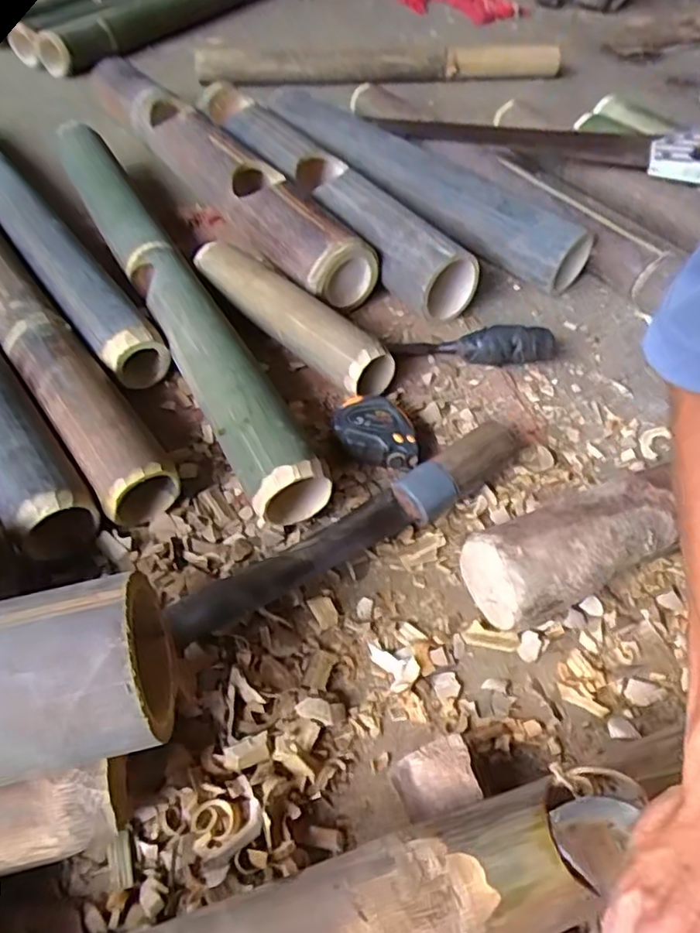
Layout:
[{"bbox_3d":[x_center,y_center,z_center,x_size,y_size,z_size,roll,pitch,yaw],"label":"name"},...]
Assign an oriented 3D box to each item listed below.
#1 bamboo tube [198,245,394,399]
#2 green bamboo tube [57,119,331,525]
[{"bbox_3d":[-0.059,-0.148,0.605,0.053,0.057,0.246,-33,60,-27],"label":"bamboo tube"},{"bbox_3d":[-0.195,-0.200,0.637,0.066,0.065,0.659,-21,56,-20],"label":"green bamboo tube"}]

